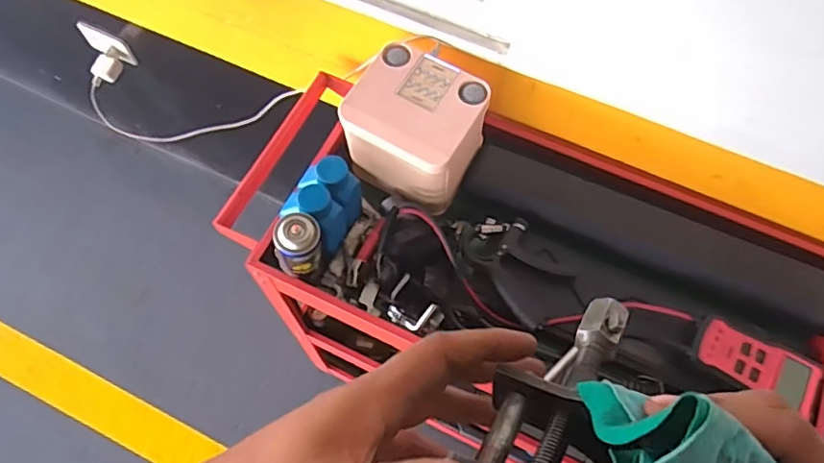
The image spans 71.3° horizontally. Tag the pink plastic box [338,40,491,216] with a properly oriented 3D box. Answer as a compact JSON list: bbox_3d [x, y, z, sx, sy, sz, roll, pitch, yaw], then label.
[{"bbox_3d":[0.004,-0.136,0.758,0.157,0.120,0.141,32,70,13],"label":"pink plastic box"}]

